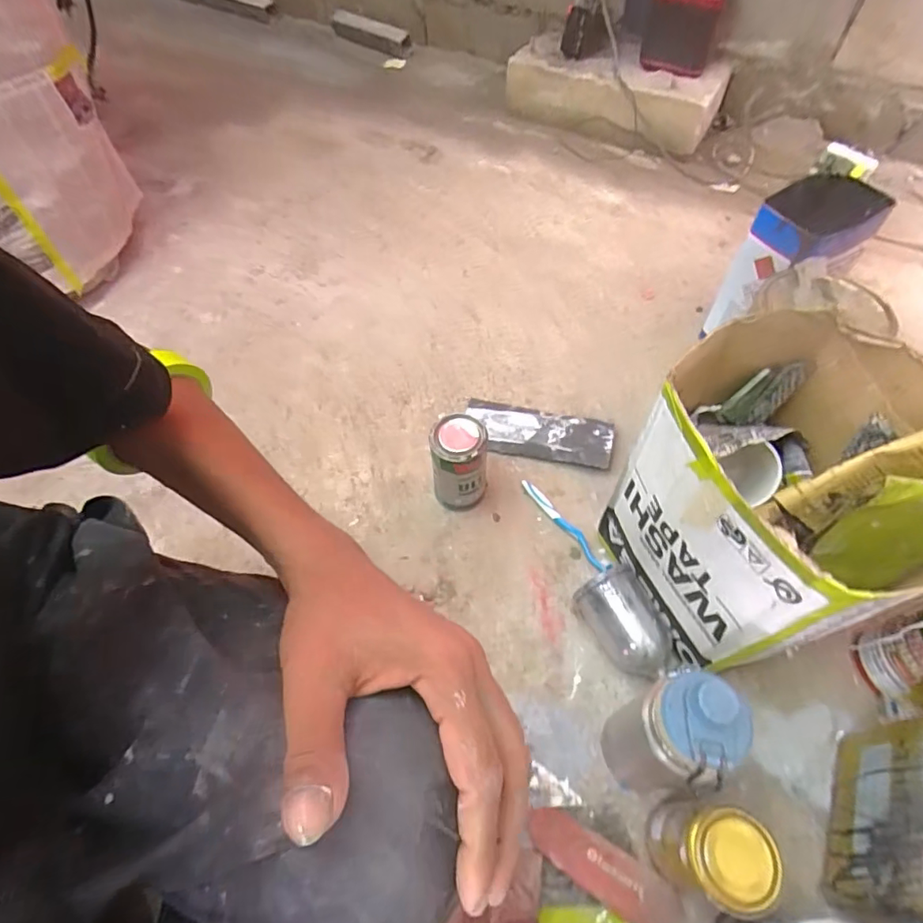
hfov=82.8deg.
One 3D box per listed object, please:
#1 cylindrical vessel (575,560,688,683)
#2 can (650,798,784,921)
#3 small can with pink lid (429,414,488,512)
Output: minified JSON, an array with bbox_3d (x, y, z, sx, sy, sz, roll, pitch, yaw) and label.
[{"bbox_3d":[0.198,0.197,0.620,0.077,0.082,0.125,-24,60,-14],"label":"cylindrical vessel"},{"bbox_3d":[0.221,0.351,0.474,0.066,0.132,0.069,0,57,0],"label":"can"},{"bbox_3d":[-0.003,0.007,0.710,0.070,0.138,0.074,0,57,0],"label":"small can with pink lid"}]

